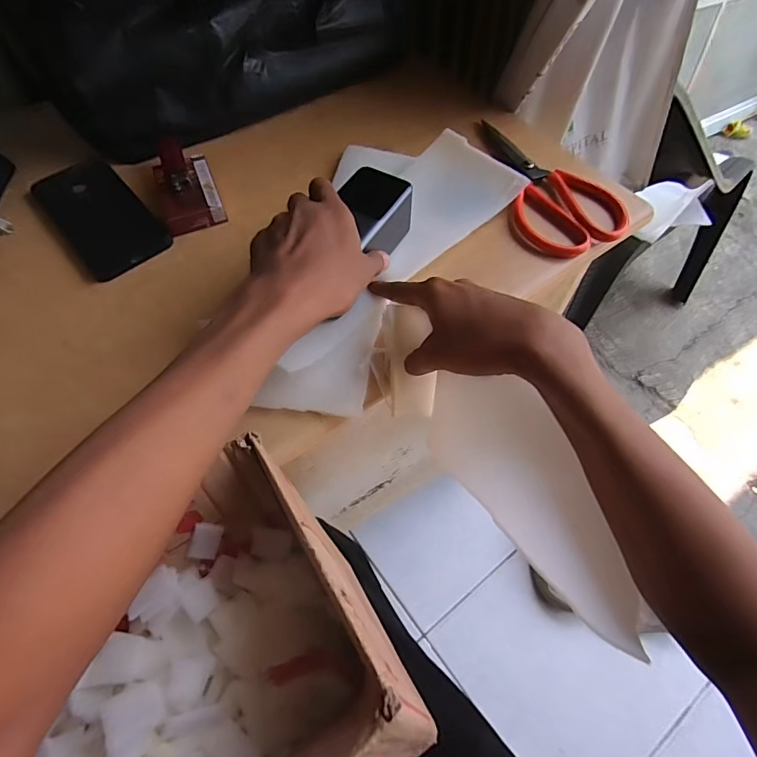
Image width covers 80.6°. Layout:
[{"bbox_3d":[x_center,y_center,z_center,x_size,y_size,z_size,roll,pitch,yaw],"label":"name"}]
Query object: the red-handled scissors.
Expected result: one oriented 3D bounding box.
[{"bbox_3d":[0.166,-0.207,0.456,0.103,0.010,0.198,-17,63,-8],"label":"red-handled scissors"}]

